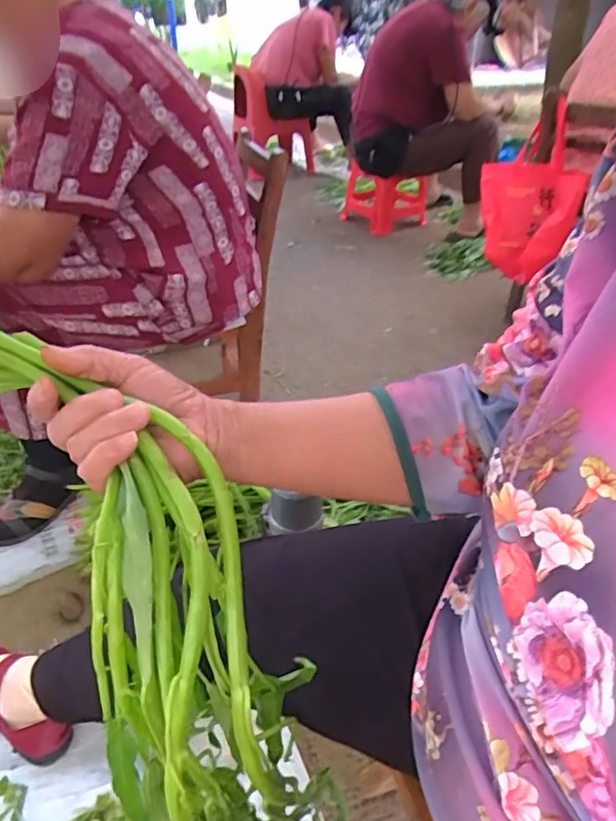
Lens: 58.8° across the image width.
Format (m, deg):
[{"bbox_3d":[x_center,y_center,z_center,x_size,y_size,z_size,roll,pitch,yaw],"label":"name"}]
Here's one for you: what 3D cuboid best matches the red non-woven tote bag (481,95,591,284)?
[{"bbox_3d":[0.559,-0.539,1.403,0.225,0.370,0.213,11,37,14],"label":"red non-woven tote bag"}]

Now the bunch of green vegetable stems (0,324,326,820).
[{"bbox_3d":[-0.098,0.131,0.345,0.125,0.485,0.118,-31,6,-35],"label":"bunch of green vegetable stems"}]

